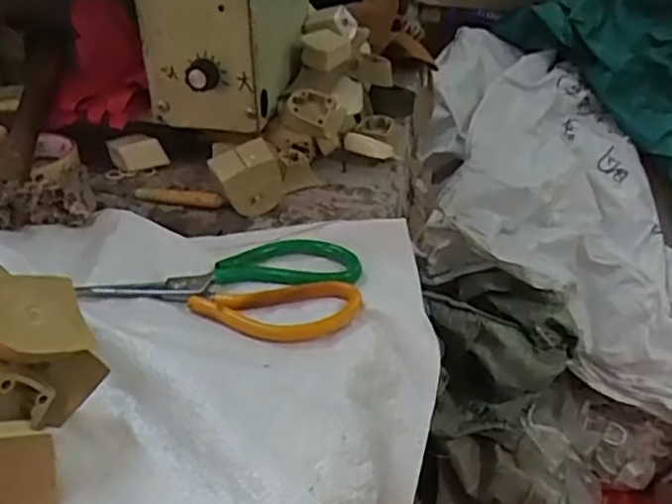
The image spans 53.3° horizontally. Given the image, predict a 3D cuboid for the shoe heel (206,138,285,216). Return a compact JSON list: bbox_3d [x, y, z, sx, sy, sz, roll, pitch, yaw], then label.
[{"bbox_3d":[-0.073,-0.061,0.547,0.048,0.050,0.042,-18,36,-27],"label":"shoe heel"}]

